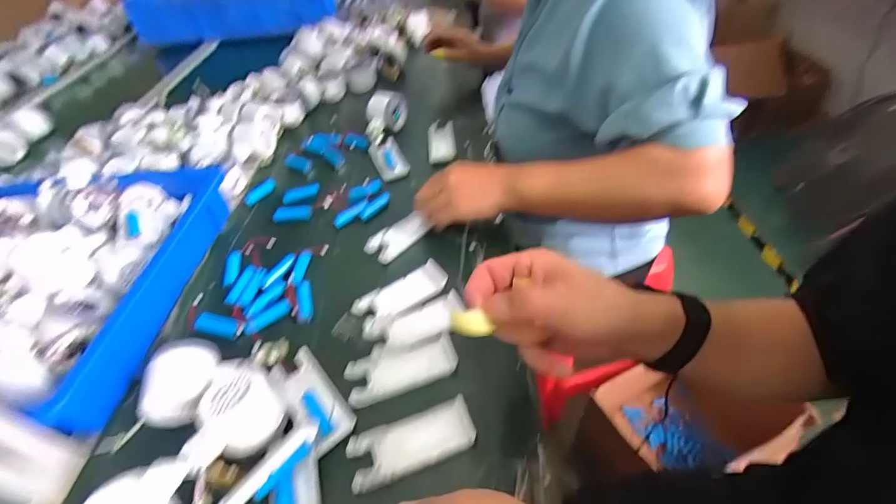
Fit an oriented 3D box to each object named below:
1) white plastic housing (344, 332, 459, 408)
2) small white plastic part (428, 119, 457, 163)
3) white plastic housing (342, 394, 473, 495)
[{"bbox_3d":[-0.045,0.111,0.400,0.106,0.008,0.050,-14,45,-9],"label":"white plastic housing"},{"bbox_3d":[-0.010,-0.180,0.673,0.046,0.030,0.098,-5,44,0],"label":"small white plastic part"},{"bbox_3d":[-0.031,0.161,0.347,0.106,0.011,0.045,-17,46,-11],"label":"white plastic housing"}]

